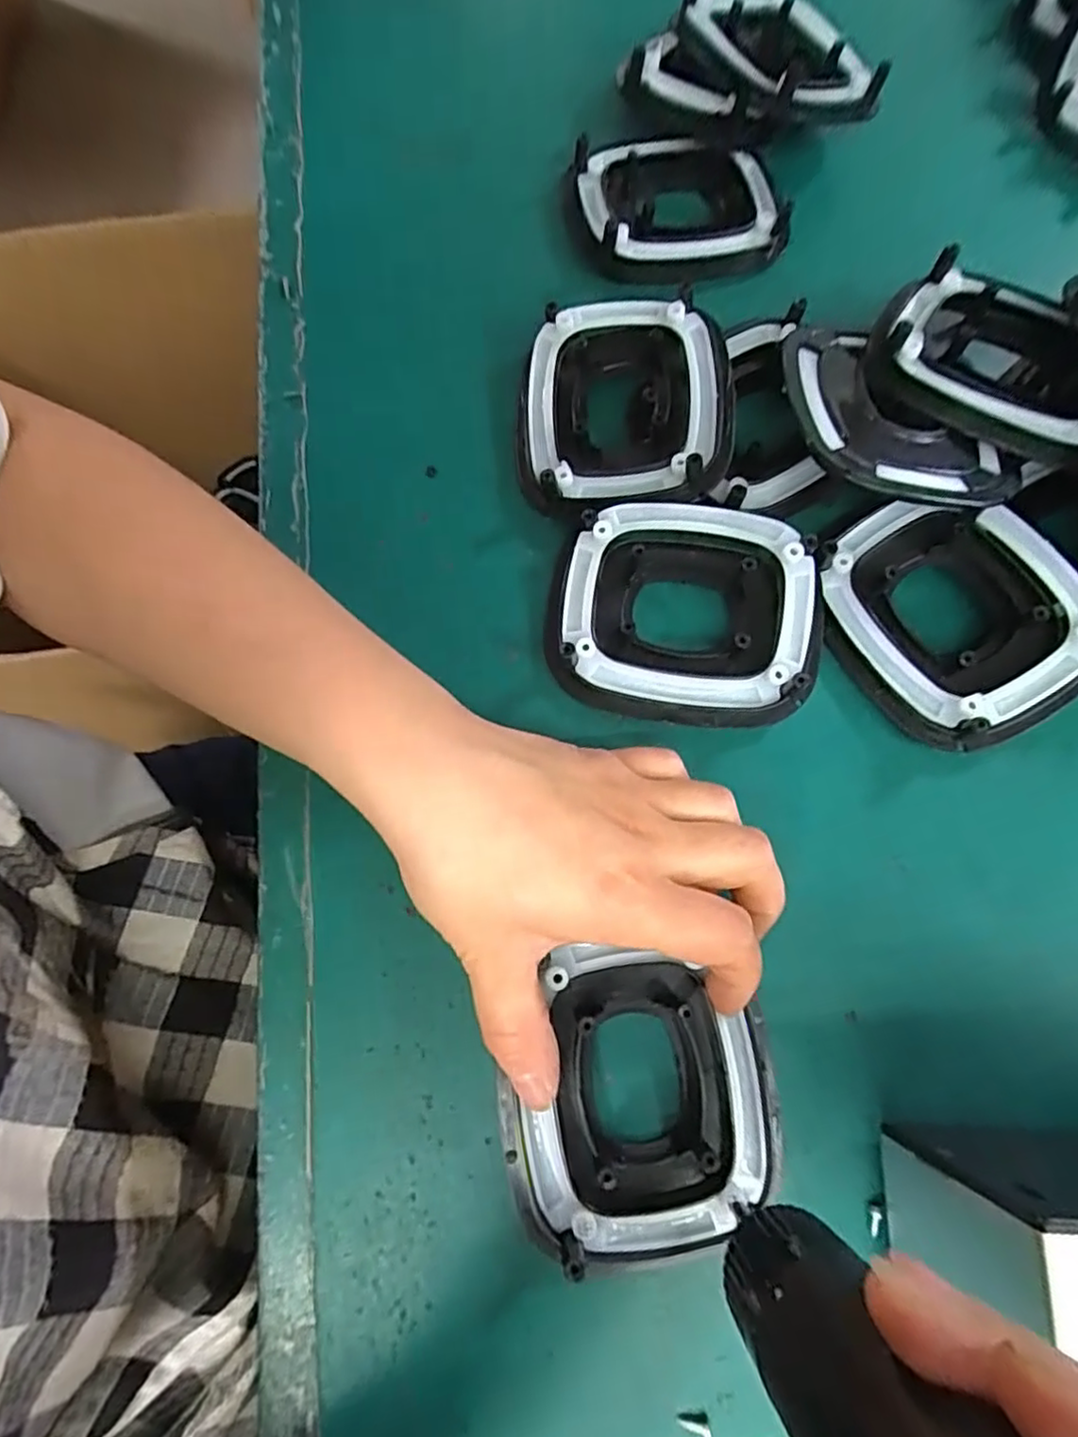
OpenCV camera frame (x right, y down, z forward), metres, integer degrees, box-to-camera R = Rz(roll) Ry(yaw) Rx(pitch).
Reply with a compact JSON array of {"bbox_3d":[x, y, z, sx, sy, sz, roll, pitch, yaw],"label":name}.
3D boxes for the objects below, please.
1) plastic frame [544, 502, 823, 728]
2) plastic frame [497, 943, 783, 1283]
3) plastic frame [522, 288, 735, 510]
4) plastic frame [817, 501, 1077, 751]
[{"bbox_3d":[0.059,-0.043,0.270,0.107,0.021,0.086,10,75,1],"label":"plastic frame"},{"bbox_3d":[0.034,0.130,0.227,0.093,0.017,0.096,-9,75,-4],"label":"plastic frame"},{"bbox_3d":[0.038,-0.140,0.293,0.090,0.023,0.102,3,75,-1],"label":"plastic frame"},{"bbox_3d":[0.165,-0.042,0.269,0.080,0.030,0.104,-34,78,-10],"label":"plastic frame"}]

